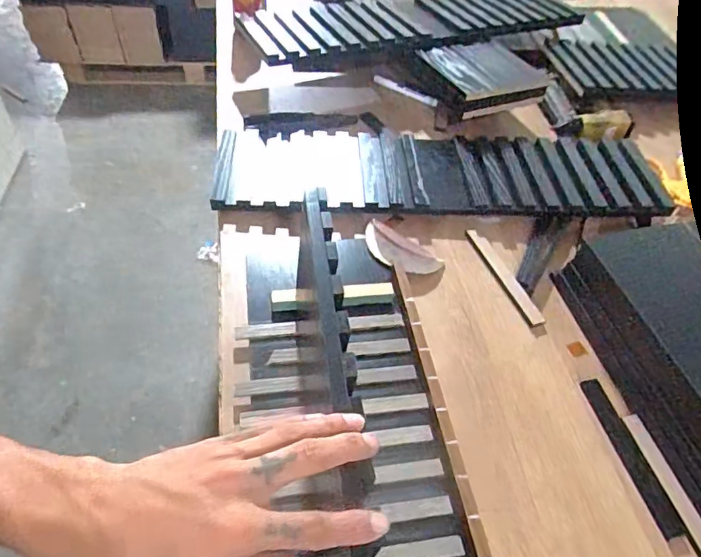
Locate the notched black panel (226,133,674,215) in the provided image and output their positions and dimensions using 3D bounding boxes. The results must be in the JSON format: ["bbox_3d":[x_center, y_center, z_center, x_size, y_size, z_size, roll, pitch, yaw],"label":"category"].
[{"bbox_3d":[0.164,-0.172,0.844,0.722,0.032,0.205,1,49,-7],"label":"notched black panel"}]

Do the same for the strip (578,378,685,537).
[{"bbox_3d":[0.309,0.192,0.575,0.027,0.009,0.175,-8,52,-12],"label":"strip"}]

